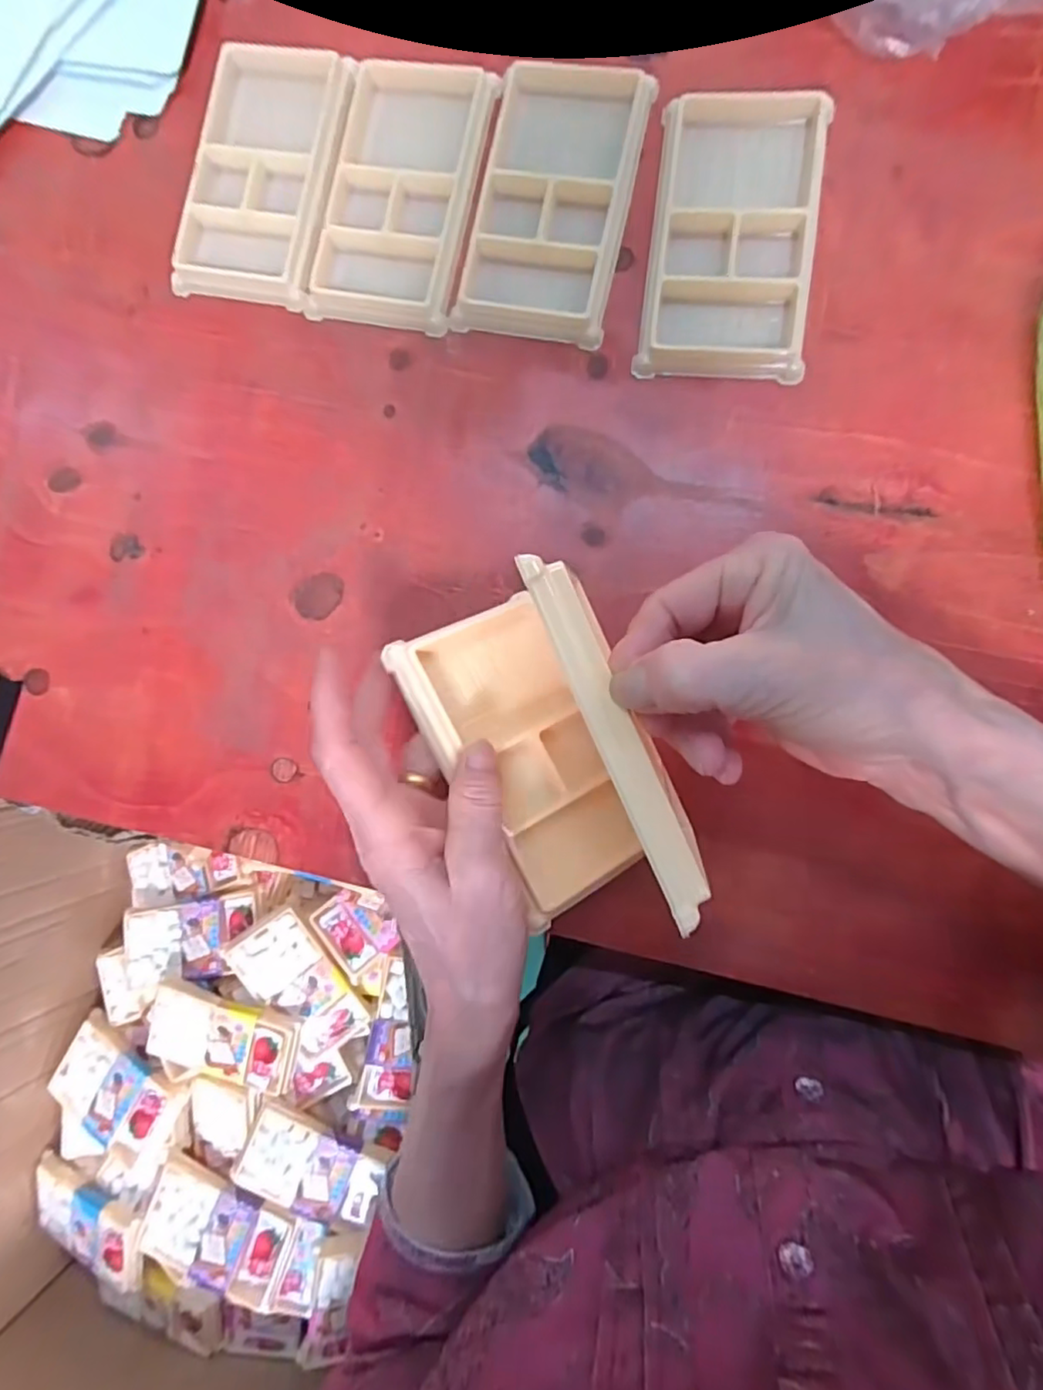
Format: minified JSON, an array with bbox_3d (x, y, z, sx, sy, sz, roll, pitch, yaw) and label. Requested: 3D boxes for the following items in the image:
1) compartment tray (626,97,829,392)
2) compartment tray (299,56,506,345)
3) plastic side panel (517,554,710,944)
[{"bbox_3d":[0.103,-0.222,0.300,0.077,0.013,0.130,7,89,9],"label":"compartment tray"},{"bbox_3d":[-0.061,-0.269,0.324,0.078,0.009,0.145,14,90,9],"label":"compartment tray"},{"bbox_3d":[0.034,0.015,0.206,0.017,0.008,0.130,-24,93,7],"label":"plastic side panel"}]

